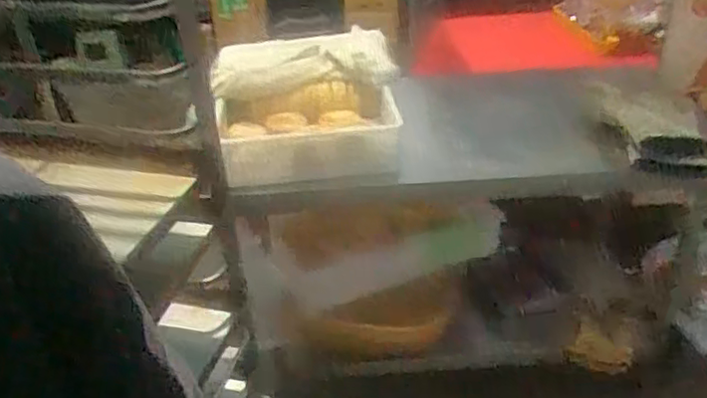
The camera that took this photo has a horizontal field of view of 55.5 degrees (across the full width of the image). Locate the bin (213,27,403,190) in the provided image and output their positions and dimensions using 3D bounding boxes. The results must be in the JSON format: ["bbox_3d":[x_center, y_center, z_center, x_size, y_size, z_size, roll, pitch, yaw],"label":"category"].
[{"bbox_3d":[-0.120,-0.229,1.690,0.444,0.248,0.446,-3,32,0],"label":"bin"}]

